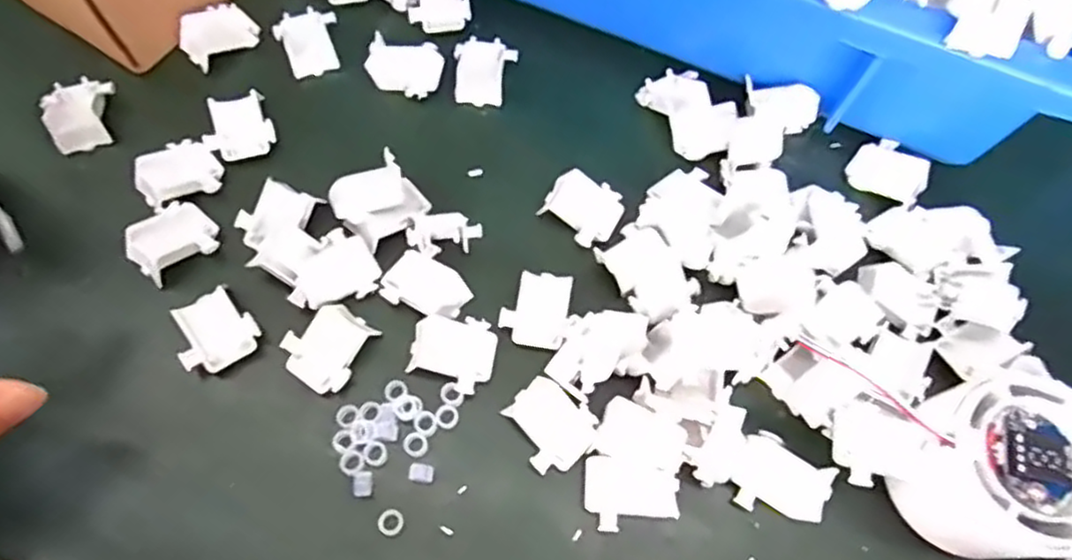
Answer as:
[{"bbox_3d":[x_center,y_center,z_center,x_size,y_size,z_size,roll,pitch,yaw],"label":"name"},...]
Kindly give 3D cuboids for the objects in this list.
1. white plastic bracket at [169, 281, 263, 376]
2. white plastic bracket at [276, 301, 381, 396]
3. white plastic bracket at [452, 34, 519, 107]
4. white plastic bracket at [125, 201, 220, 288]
[{"bbox_3d":[-0.126,0.021,0.271,0.029,0.014,0.030,-37,73,-15],"label":"white plastic bracket"},{"bbox_3d":[-0.082,0.026,0.270,0.028,0.010,0.032,33,71,11],"label":"white plastic bracket"},{"bbox_3d":[-0.025,-0.100,0.328,0.028,0.009,0.033,8,68,2],"label":"white plastic bracket"},{"bbox_3d":[-0.150,-0.016,0.285,0.028,0.010,0.034,39,72,13],"label":"white plastic bracket"}]

